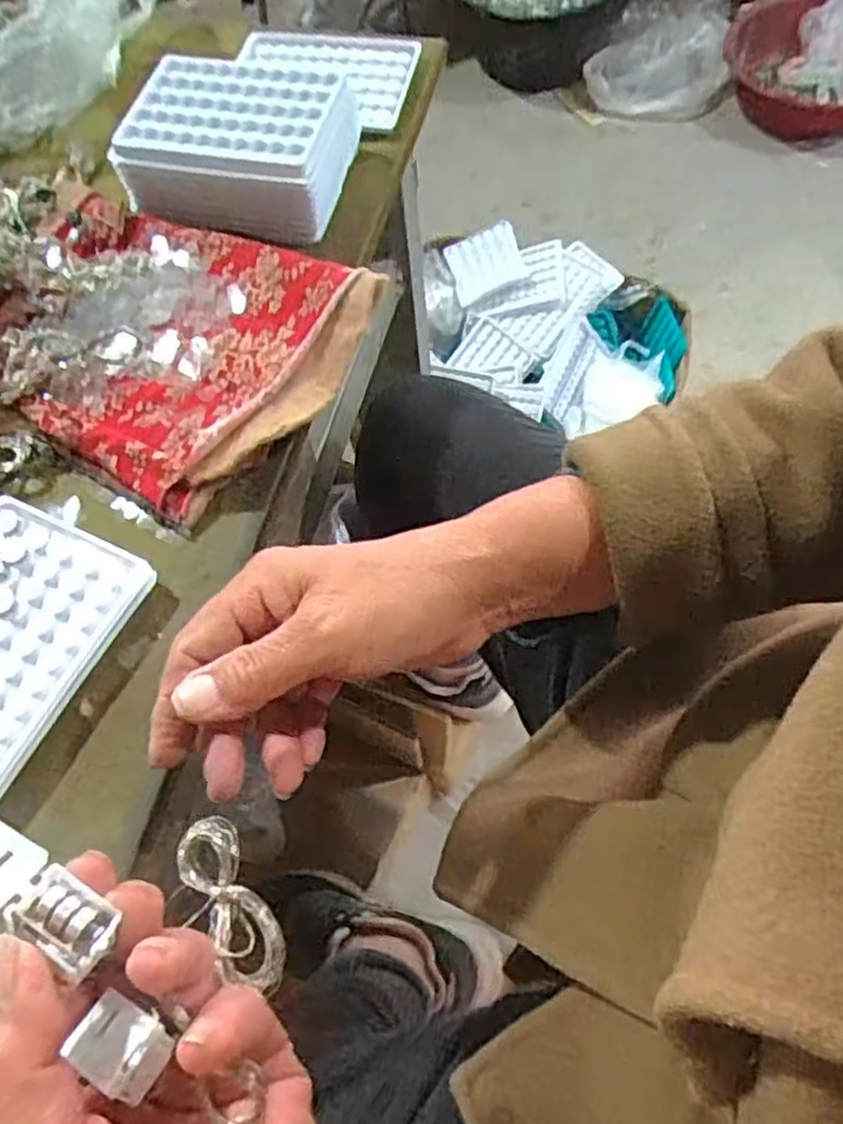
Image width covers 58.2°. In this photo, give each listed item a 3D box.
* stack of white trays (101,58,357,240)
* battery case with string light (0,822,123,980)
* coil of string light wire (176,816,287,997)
[{"bbox_3d":[-0.112,-0.258,0.473,0.126,0.057,0.089,10,65,8],"label":"stack of white trays"},{"bbox_3d":[-0.107,0.090,0.205,0.056,0.012,0.019,29,40,12],"label":"battery case with string light"},{"bbox_3d":[-0.061,0.110,0.243,0.021,0.008,0.055,-29,78,-11],"label":"coil of string light wire"}]

